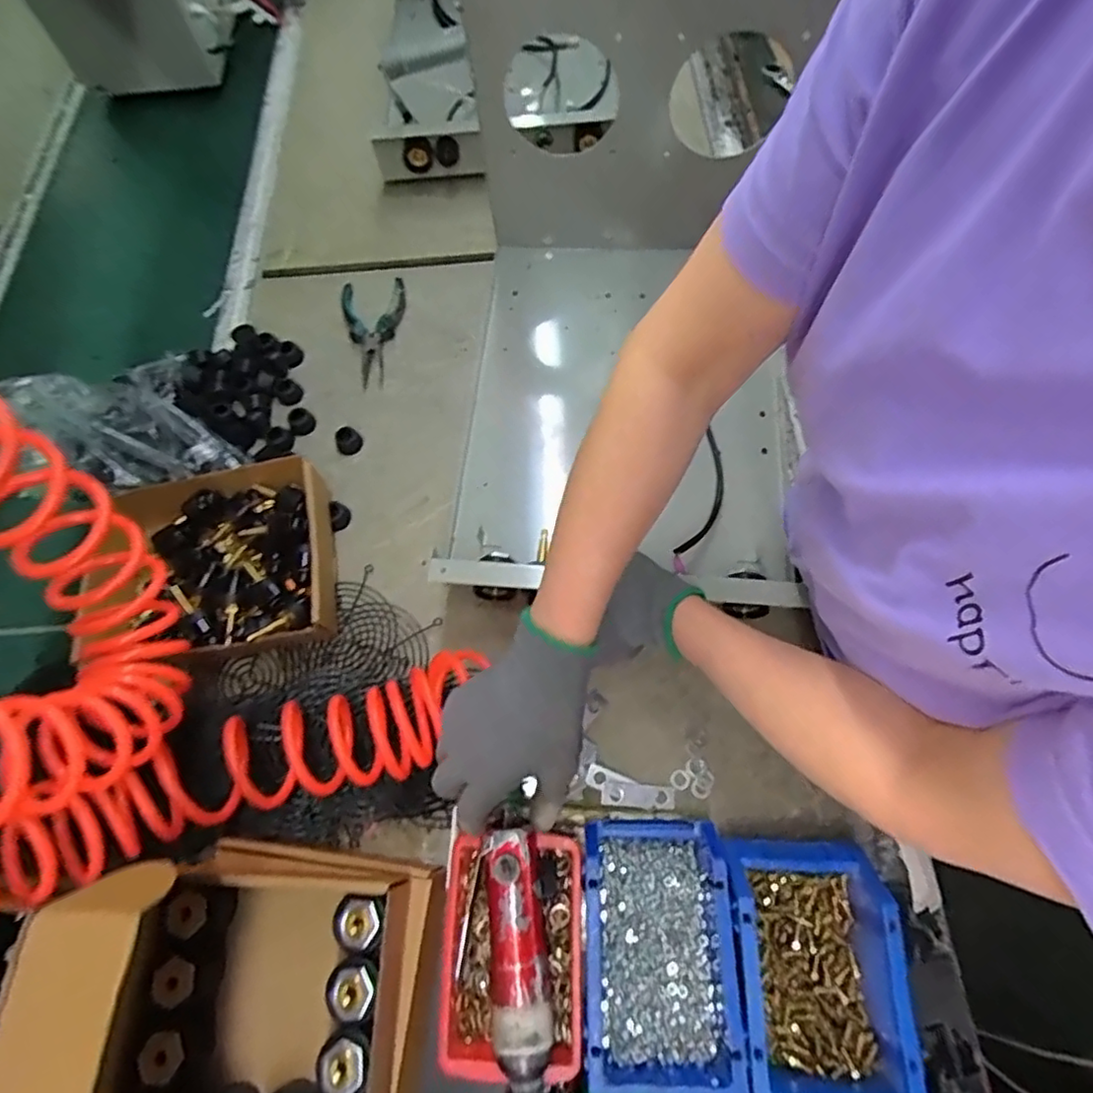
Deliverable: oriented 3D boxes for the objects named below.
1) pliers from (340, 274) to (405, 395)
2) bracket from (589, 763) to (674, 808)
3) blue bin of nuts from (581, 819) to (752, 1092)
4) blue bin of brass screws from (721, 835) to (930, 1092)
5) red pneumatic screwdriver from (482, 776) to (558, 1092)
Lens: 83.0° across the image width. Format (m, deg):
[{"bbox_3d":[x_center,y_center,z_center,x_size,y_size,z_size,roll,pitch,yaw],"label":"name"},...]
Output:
[{"bbox_3d":[-0.208,-0.254,0.731,0.076,0.017,0.149,-2,67,2],"label":"pliers"},{"bbox_3d":[0.071,0.210,0.526,0.075,0.006,0.027,15,68,9],"label":"bracket"},{"bbox_3d":[0.078,0.288,0.451,0.100,0.077,0.158,-2,67,3],"label":"blue bin of nuts"},{"bbox_3d":[0.187,0.294,0.442,0.108,0.076,0.152,-1,67,3],"label":"blue bin of brass screws"},{"bbox_3d":[-0.017,0.273,0.422,0.045,0.038,0.190,-5,68,1],"label":"red pneumatic screwdriver"}]

